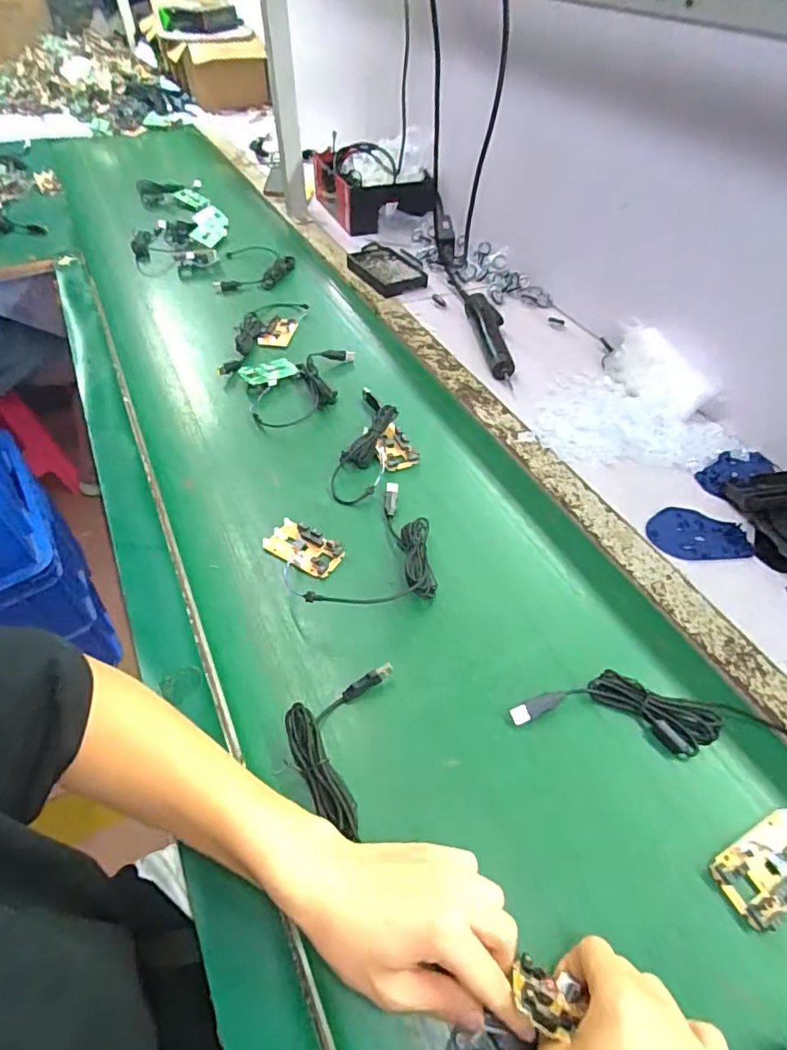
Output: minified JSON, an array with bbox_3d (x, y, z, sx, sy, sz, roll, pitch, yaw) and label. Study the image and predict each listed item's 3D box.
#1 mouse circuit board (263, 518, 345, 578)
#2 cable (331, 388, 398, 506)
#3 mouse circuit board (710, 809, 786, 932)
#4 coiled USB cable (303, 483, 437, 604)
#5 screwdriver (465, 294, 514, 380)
[{"bbox_3d":[-0.093,0.025,0.553,0.080,0.015,0.045,27,53,21],"label":"mouse circuit board"},{"bbox_3d":[-0.033,-0.107,0.658,0.055,0.030,0.198,9,54,6],"label":"cable"},{"bbox_3d":[0.267,0.243,0.375,0.077,0.011,0.045,-21,52,-19],"label":"mouse circuit board"},{"bbox_3d":[0.002,0.022,0.538,0.107,0.039,0.173,22,52,18],"label":"coiled USB cable"},{"bbox_3d":[0.151,-0.297,0.819,0.047,0.037,0.216,-4,50,-5],"label":"screwdriver"}]

